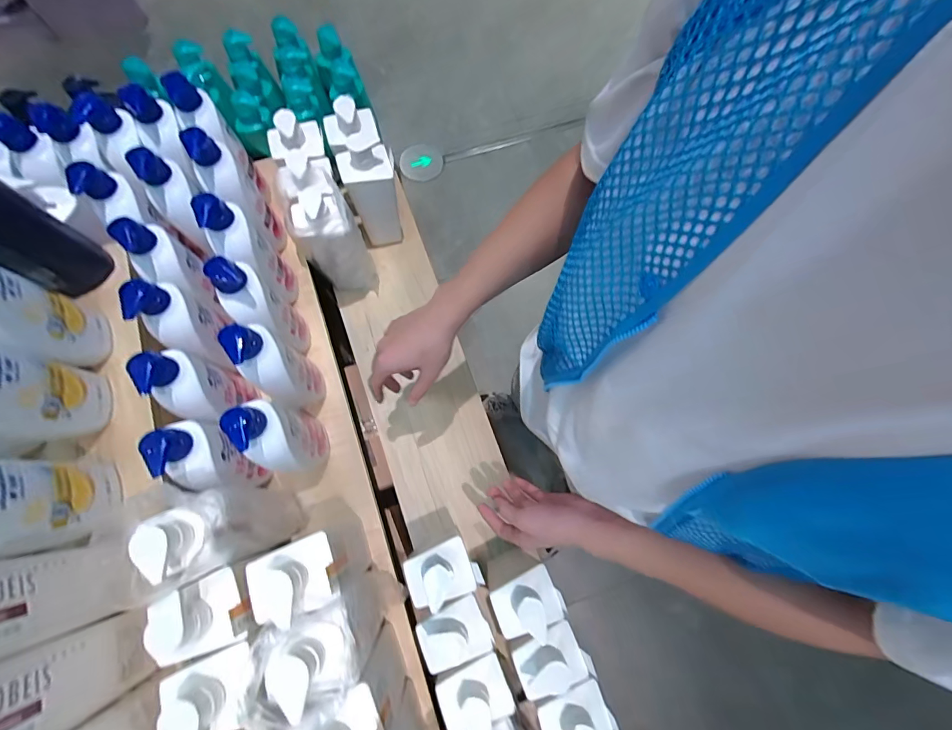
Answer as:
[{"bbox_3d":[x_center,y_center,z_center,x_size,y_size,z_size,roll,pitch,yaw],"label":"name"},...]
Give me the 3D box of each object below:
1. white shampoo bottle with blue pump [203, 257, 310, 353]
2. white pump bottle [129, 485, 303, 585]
[{"bbox_3d":[-0.284,-0.073,0.585,0.050,0.202,0.090,-11,76,-5],"label":"white shampoo bottle with blue pump"},{"bbox_3d":[-0.280,0.185,0.512,0.069,0.252,0.073,-11,76,-5],"label":"white pump bottle"}]

